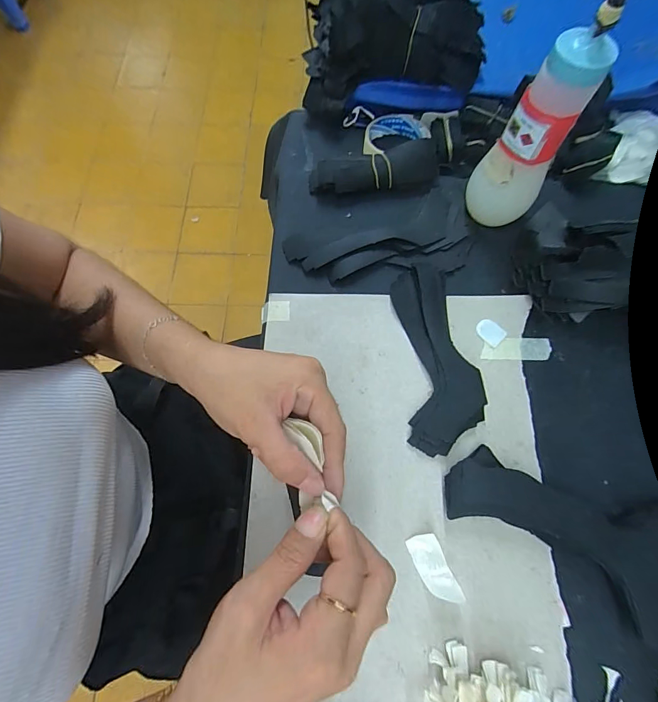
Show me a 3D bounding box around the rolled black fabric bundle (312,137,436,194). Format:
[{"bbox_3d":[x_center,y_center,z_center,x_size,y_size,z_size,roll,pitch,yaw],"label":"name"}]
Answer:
[{"bbox_3d":[0.055,-0.217,0.435,0.151,0.032,0.055,-4,71,1],"label":"rolled black fabric bundle"}]

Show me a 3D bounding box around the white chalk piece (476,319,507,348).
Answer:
[{"bbox_3d":[0.170,-0.021,0.385,0.029,0.004,0.023,43,78,14],"label":"white chalk piece"}]

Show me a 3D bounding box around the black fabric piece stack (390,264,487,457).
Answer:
[{"bbox_3d":[0.109,0.002,0.371,0.071,0.016,0.190,-4,71,1],"label":"black fabric piece stack"}]

